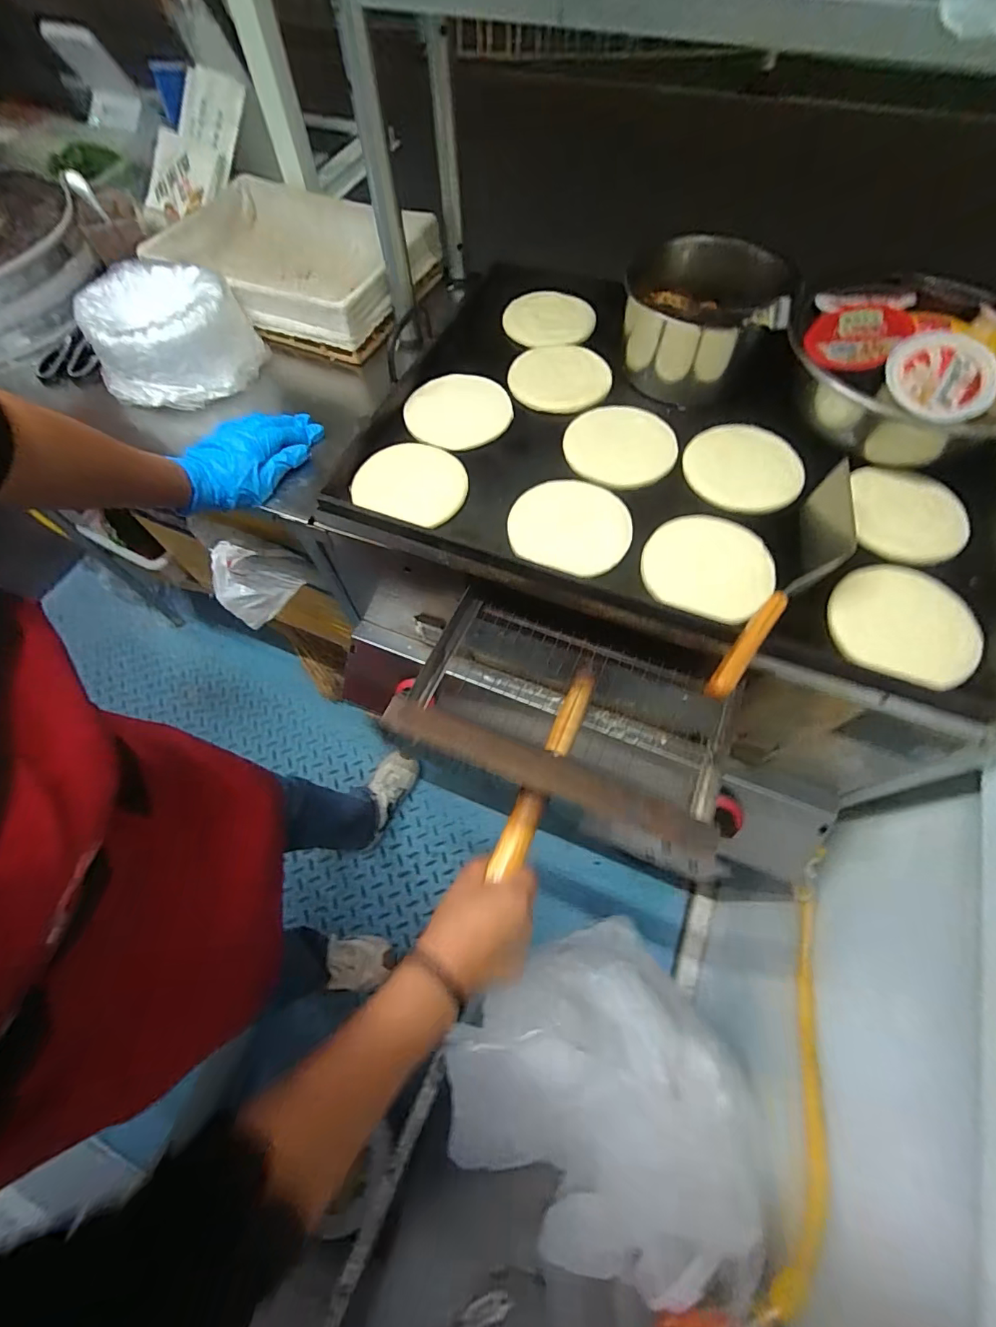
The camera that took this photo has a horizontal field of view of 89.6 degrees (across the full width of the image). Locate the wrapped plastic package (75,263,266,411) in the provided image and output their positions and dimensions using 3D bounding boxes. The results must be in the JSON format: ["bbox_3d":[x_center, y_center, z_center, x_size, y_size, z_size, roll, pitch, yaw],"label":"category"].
[{"bbox_3d":[-0.437,-0.447,0.670,0.192,0.088,0.227,-26,65,-10],"label":"wrapped plastic package"}]

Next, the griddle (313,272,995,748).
[{"bbox_3d":[0.195,-0.263,0.574,0.678,0.047,0.508,20,65,12],"label":"griddle"}]

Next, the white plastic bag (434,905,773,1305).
[{"bbox_3d":[0.122,0.494,0.577,0.308,0.181,0.311,-32,66,-13],"label":"white plastic bag"}]

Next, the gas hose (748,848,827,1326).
[{"bbox_3d":[0.330,0.436,0.550,0.061,0.097,0.428,23,48,14],"label":"gas hose"}]

